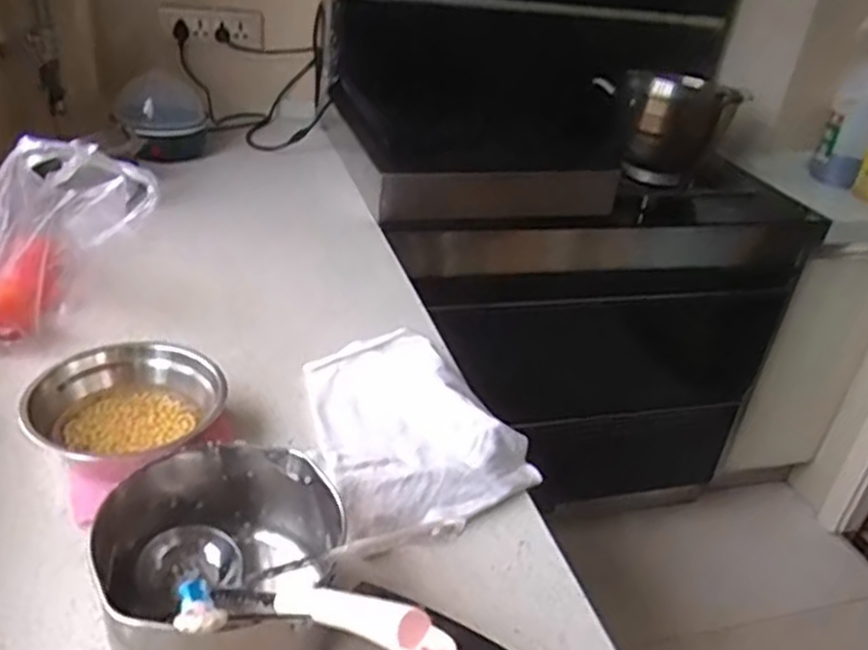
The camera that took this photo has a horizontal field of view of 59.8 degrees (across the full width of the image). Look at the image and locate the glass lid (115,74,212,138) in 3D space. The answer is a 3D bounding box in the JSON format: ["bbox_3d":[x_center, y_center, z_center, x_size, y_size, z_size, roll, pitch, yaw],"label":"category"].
[{"bbox_3d":[-0.473,-0.388,1.319,0.149,0.085,0.154,-4,31,-20],"label":"glass lid"}]

